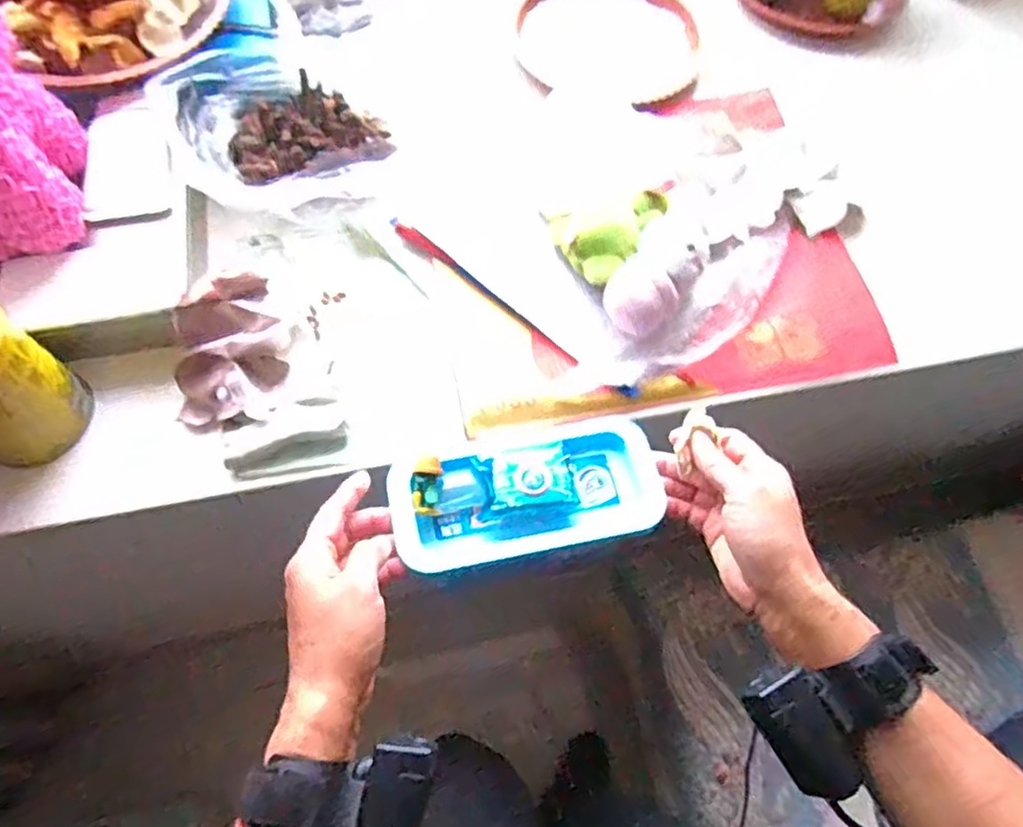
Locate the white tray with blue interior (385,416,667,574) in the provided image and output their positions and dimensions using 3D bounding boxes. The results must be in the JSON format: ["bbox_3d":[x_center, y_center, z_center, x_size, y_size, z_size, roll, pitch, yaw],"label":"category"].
[{"bbox_3d":[0.010,0.052,0.445,0.177,0.028,0.082,-10,67,-10],"label":"white tray with blue interior"}]

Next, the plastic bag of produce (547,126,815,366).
[{"bbox_3d":[0.219,-0.194,0.671,0.333,0.071,0.204,-28,70,-14],"label":"plastic bag of produce"}]

